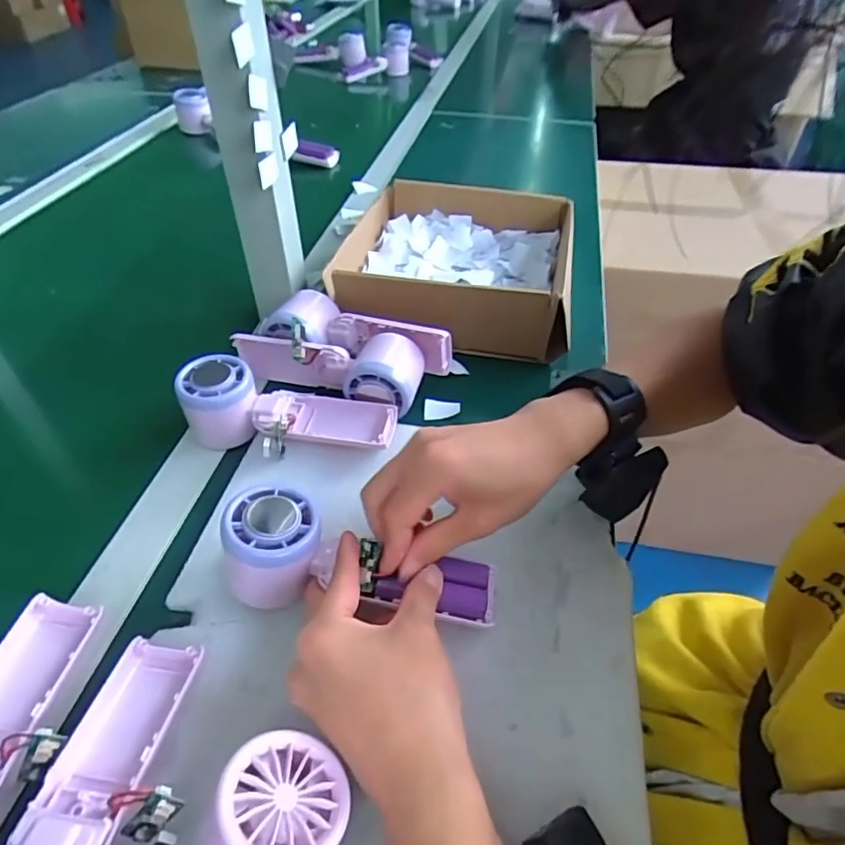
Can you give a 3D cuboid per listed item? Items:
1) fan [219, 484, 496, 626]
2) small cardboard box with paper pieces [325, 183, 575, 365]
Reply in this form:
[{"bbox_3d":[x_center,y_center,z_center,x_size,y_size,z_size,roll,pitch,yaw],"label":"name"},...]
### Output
[{"bbox_3d":[-0.038,0.086,0.346,0.162,0.057,0.051,12,44,-4],"label":"fan"},{"bbox_3d":[0.034,-0.156,0.584,0.232,0.070,0.240,4,44,7],"label":"small cardboard box with paper pieces"}]

